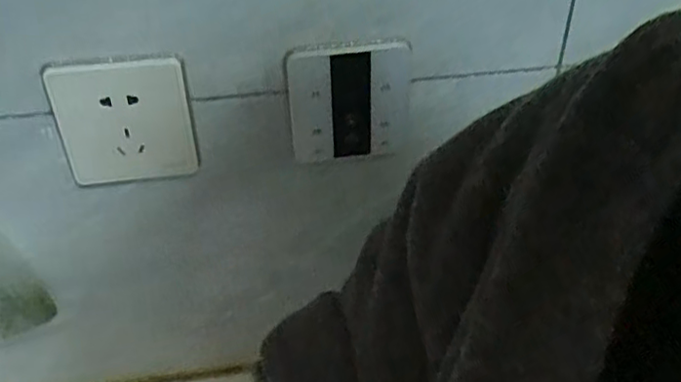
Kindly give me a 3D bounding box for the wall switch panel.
[{"bbox_3d":[0.007,-0.059,0.456,0.086,0.094,0.018,-7,41,-6],"label":"wall switch panel"}]

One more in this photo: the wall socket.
[{"bbox_3d":[-0.149,-0.046,0.445,0.088,0.093,0.007,-5,38,-6],"label":"wall socket"}]

